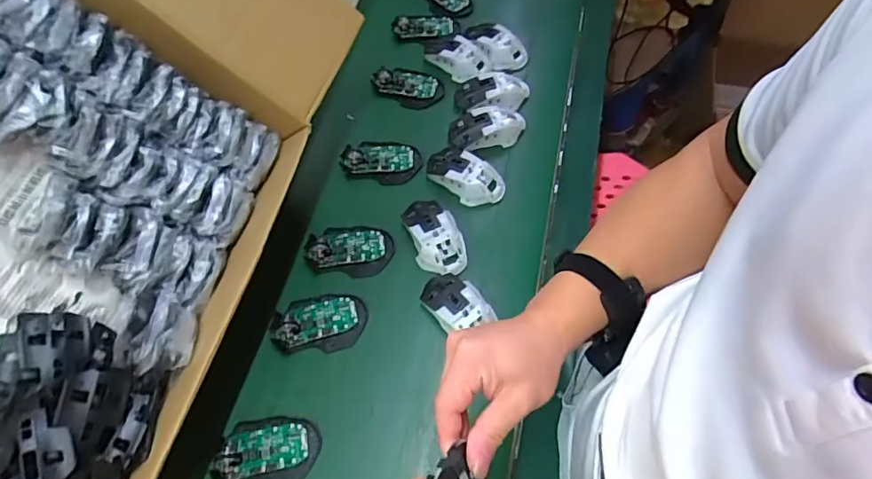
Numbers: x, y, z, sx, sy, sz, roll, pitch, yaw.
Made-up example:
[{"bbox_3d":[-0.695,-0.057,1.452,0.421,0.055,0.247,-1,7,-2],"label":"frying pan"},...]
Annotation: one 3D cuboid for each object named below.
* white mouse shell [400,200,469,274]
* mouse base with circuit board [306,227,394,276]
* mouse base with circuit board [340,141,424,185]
[{"bbox_3d":[-0.003,-0.007,0.683,0.072,0.030,0.116,-18,63,-8],"label":"white mouse shell"},{"bbox_3d":[-0.117,0.011,0.685,0.116,0.022,0.073,-1,63,2],"label":"mouse base with circuit board"},{"bbox_3d":[-0.081,-0.115,0.758,0.115,0.018,0.070,-2,62,1],"label":"mouse base with circuit board"}]

